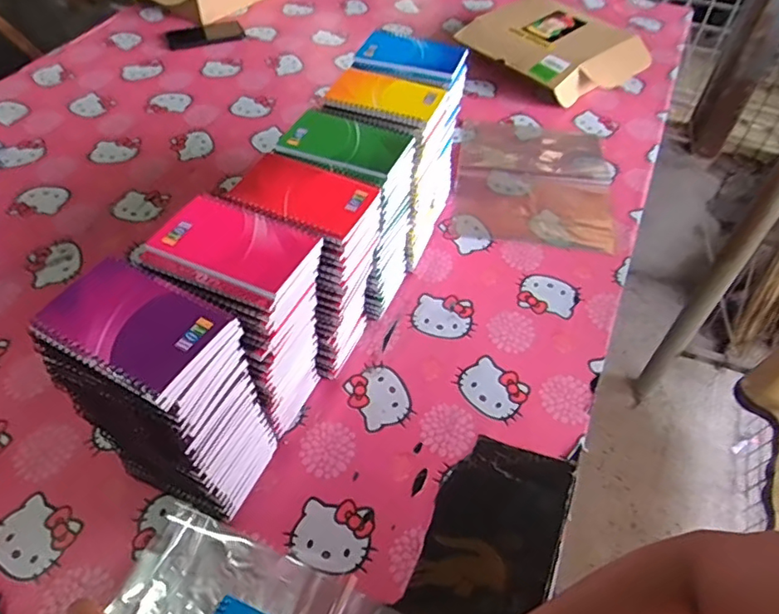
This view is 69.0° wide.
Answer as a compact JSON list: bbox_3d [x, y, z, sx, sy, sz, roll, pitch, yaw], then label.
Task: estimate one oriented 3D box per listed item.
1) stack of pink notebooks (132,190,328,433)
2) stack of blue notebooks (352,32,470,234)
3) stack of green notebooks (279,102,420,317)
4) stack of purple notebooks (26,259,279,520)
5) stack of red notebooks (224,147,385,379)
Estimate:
[{"bbox_3d":[-0.141,0.030,0.585,0.127,0.256,0.106,18,52,13],"label":"stack of pink notebooks"},{"bbox_3d":[0.029,-0.246,0.827,0.133,0.262,0.110,18,52,13],"label":"stack of blue notebooks"},{"bbox_3d":[-0.049,-0.103,0.708,0.126,0.244,0.104,18,52,13],"label":"stack of green notebooks"},{"bbox_3d":[-0.196,0.088,0.527,0.133,0.267,0.104,22,54,16],"label":"stack of purple notebooks"},{"bbox_3d":[-0.085,-0.034,0.644,0.126,0.251,0.103,18,52,13],"label":"stack of red notebooks"}]

